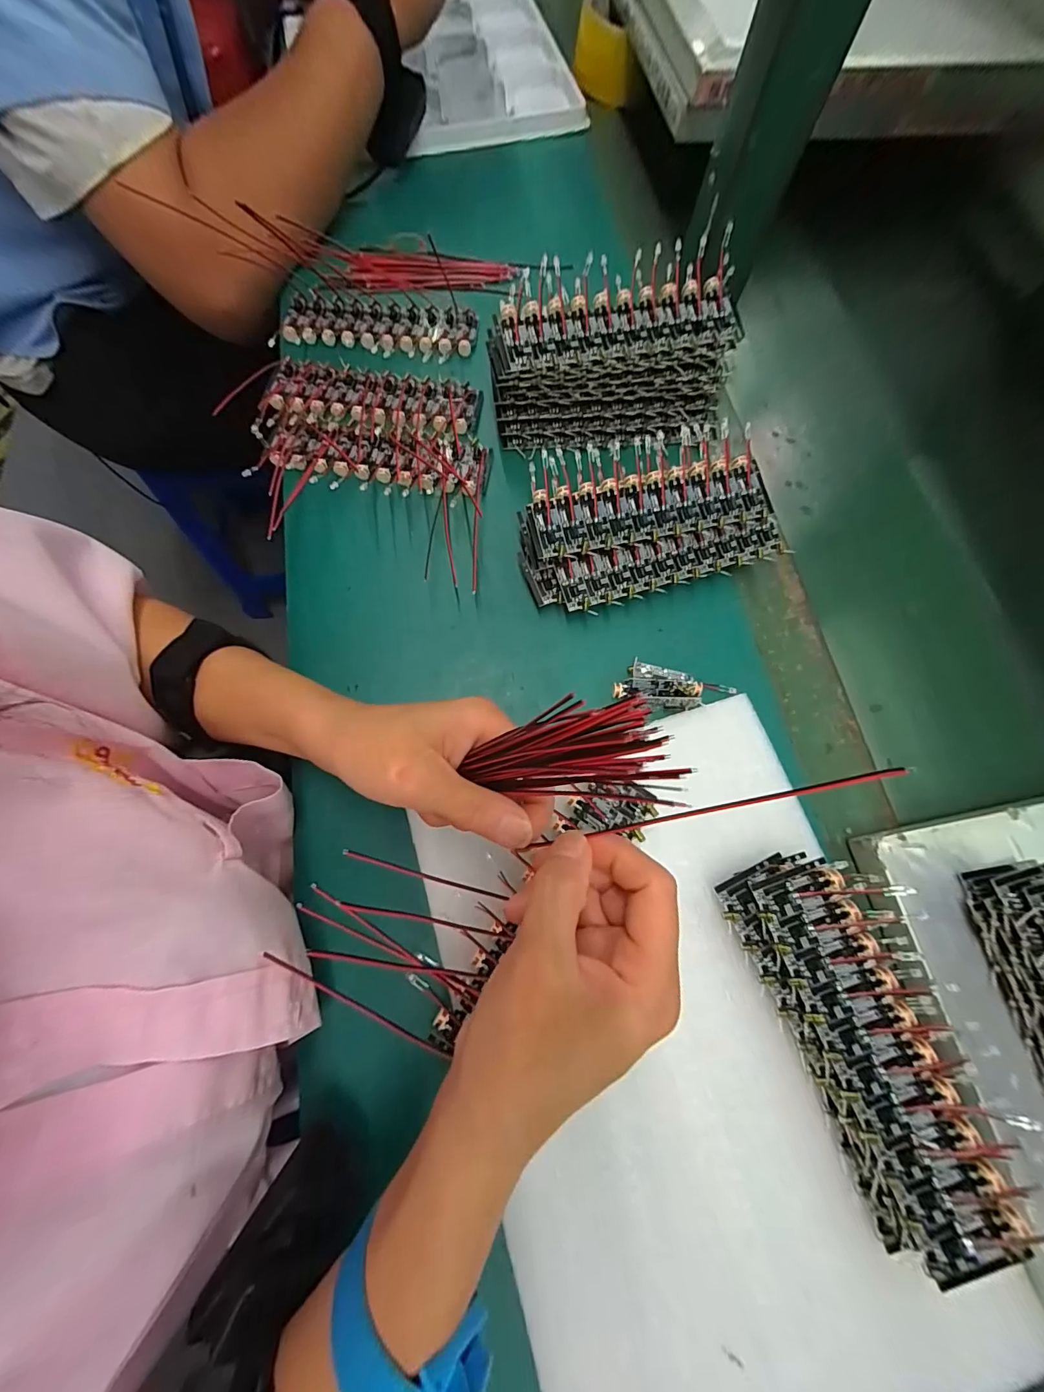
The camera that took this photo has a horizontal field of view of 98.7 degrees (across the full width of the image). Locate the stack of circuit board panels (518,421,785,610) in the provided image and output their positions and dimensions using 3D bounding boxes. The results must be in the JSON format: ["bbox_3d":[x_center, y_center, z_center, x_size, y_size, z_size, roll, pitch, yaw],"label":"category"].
[{"bbox_3d":[0.085,-0.121,0.301,0.171,0.033,0.101,-12,73,-4],"label":"stack of circuit board panels"}]

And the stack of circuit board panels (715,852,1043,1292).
[{"bbox_3d":[0.172,0.161,0.216,0.081,0.027,0.168,-22,74,-7],"label":"stack of circuit board panels"}]

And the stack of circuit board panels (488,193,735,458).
[{"bbox_3d":[0.061,-0.241,0.318,0.166,0.073,0.087,-9,73,-3],"label":"stack of circuit board panels"}]

